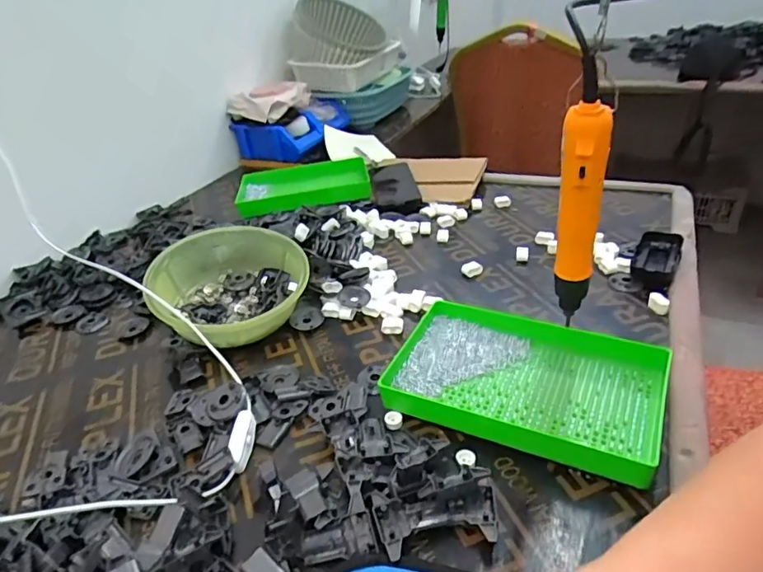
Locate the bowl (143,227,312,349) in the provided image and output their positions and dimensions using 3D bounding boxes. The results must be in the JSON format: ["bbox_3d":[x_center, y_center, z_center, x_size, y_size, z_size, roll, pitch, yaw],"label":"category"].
[{"bbox_3d":[-0.191,0.002,0.676,0.192,0.088,0.188,-17,33,-16],"label":"bowl"}]

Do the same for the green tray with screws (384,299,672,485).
[{"bbox_3d":[0.136,0.093,0.514,0.247,0.046,0.146,11,36,26],"label":"green tray with screws"}]

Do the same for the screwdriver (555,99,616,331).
[{"bbox_3d":[0.171,-0.059,0.457,0.033,0.195,0.039,8,34,22],"label":"screwdriver"}]

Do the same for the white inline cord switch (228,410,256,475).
[{"bbox_3d":[-0.130,0.142,0.494,0.021,0.012,0.060,-6,45,0],"label":"white inline cord switch"}]

